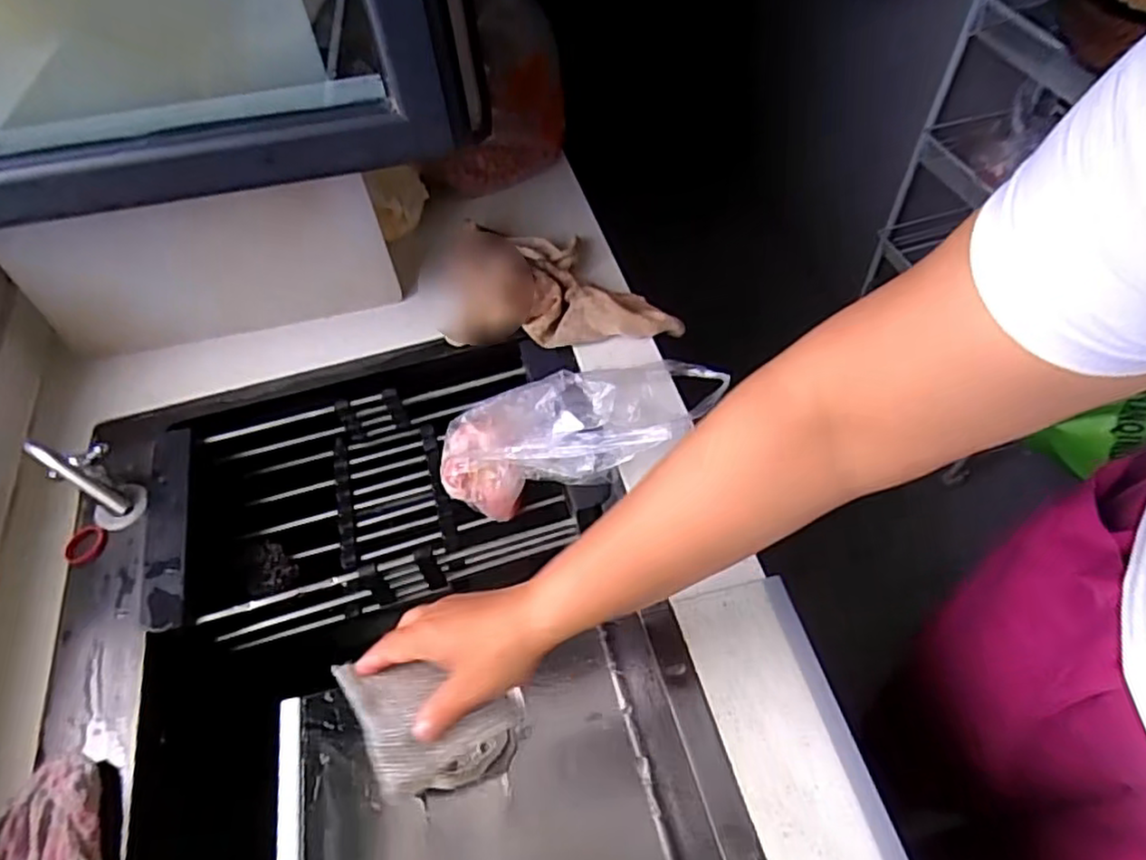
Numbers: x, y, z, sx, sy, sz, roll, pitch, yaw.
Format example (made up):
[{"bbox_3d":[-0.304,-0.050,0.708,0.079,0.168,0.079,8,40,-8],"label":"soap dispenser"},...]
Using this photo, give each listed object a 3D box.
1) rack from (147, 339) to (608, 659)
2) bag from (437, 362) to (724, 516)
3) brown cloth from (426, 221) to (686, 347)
[{"bbox_3d":[-0.171,0.051,0.623,0.368,0.086,0.207,-13,55,-6],"label":"rack"},{"bbox_3d":[-0.003,0.000,0.584,0.255,0.086,0.102,-17,51,18],"label":"bag"},{"bbox_3d":[-0.019,-0.139,0.652,0.242,0.063,0.127,5,56,7],"label":"brown cloth"}]

